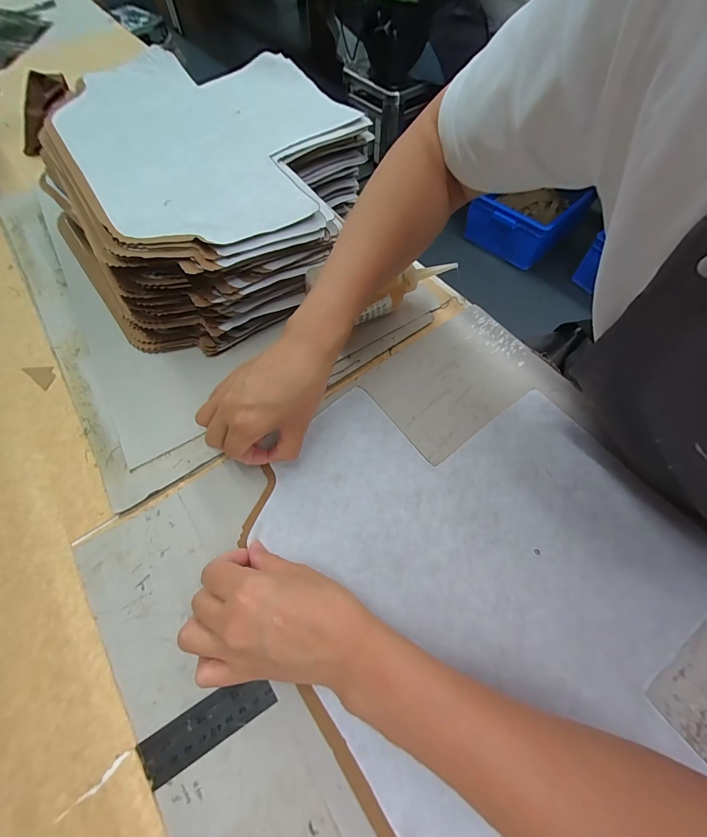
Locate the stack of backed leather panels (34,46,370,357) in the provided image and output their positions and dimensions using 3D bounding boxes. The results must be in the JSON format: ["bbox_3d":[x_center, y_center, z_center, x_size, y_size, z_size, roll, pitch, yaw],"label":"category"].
[{"bbox_3d":[-0.185,-0.302,0.438,0.360,0.110,0.425,-36,68,-15],"label":"stack of backed leather panels"}]

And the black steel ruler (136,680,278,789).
[{"bbox_3d":[-0.101,0.211,0.239,0.089,0.004,0.029,-29,67,-12],"label":"black steel ruler"}]

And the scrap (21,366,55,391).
[{"bbox_3d":[-0.343,-0.051,0.379,0.044,0.004,0.021,34,69,17],"label":"scrap"}]

